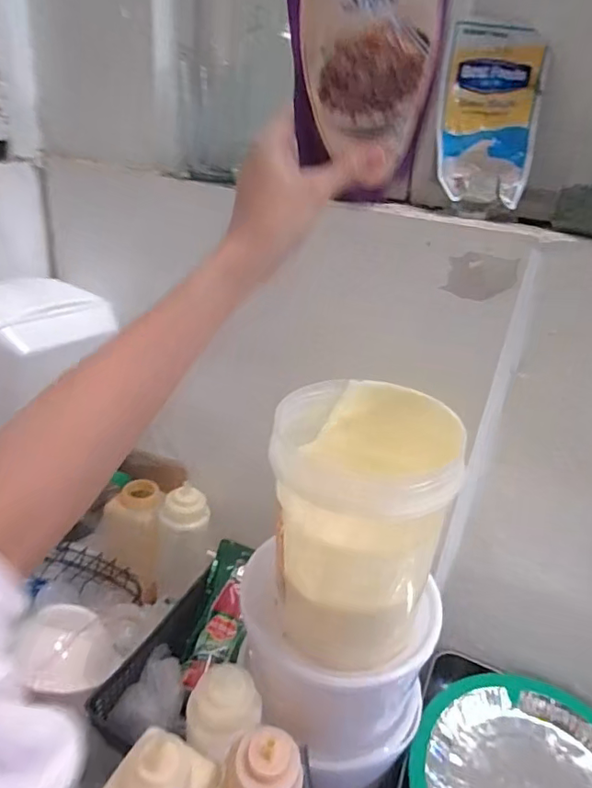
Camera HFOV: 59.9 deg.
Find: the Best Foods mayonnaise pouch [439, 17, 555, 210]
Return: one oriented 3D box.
[{"bbox_3d":[0.184,-0.265,0.491,0.089,0.160,0.035,11,11,12],"label":"Best Foods mayonnaise pouch"}]

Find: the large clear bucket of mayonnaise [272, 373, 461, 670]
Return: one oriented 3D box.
[{"bbox_3d":[0.052,0.119,0.481,0.144,0.219,0.148,7,26,4],"label":"large clear bucket of mayonnaise"}]

